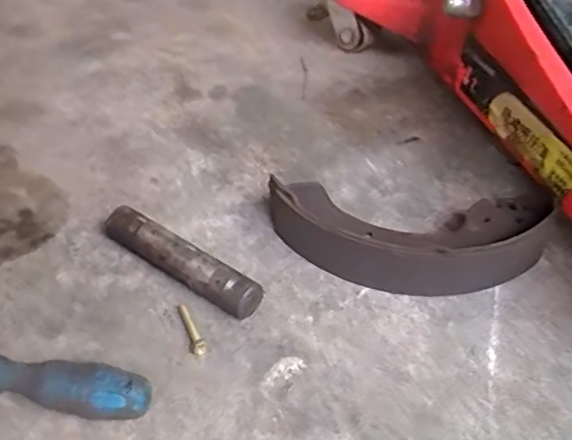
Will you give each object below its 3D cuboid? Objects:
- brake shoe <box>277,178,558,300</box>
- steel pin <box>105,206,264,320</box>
[{"bbox_3d":[0.086,0.008,0.426,0.198,0.044,0.088,2,42,2],"label":"brake shoe"},{"bbox_3d":[-0.072,0.029,0.415,0.129,0.024,0.021,27,48,26],"label":"steel pin"}]

